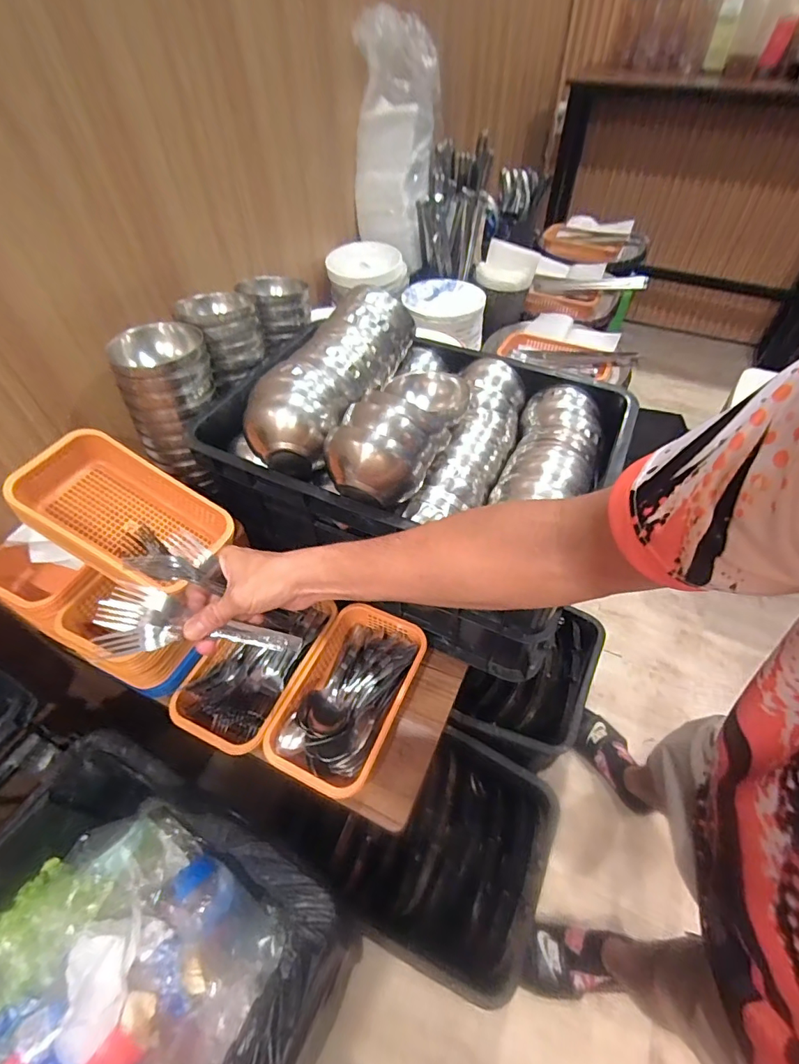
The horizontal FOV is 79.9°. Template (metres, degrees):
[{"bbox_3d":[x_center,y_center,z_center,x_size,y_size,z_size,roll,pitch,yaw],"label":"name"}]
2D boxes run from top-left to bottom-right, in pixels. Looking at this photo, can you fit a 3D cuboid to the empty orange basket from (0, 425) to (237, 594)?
[{"bbox_3d":[-0.331,-0.020,0.578,0.231,0.056,0.139,36,61,-4],"label":"empty orange basket"}]

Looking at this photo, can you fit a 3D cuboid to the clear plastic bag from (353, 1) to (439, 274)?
[{"bbox_3d":[-0.011,-0.864,1.064,0.161,0.460,0.175,6,20,6],"label":"clear plastic bag"}]

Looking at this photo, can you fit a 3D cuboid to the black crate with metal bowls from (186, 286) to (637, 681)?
[{"bbox_3d":[0.016,-0.102,0.675,0.505,0.314,0.345,17,53,14],"label":"black crate with metal bowls"}]

